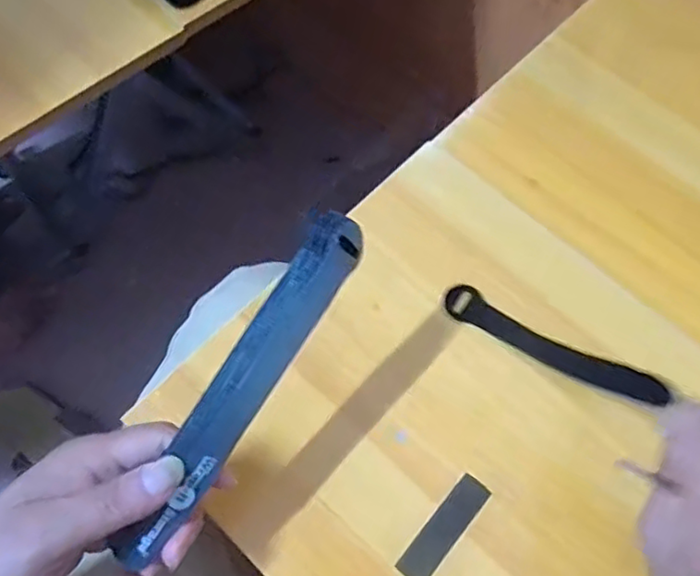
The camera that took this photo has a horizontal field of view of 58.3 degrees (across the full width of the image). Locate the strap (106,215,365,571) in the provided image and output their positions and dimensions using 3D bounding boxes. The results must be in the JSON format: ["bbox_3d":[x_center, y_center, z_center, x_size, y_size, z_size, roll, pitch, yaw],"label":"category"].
[{"bbox_3d":[-0.054,0.050,0.311,0.026,0.019,0.195,31,87,13],"label":"strap"}]

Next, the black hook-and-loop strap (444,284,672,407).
[{"bbox_3d":[0.136,0.039,0.420,0.152,0.007,0.024,26,71,12],"label":"black hook-and-loop strap"}]

